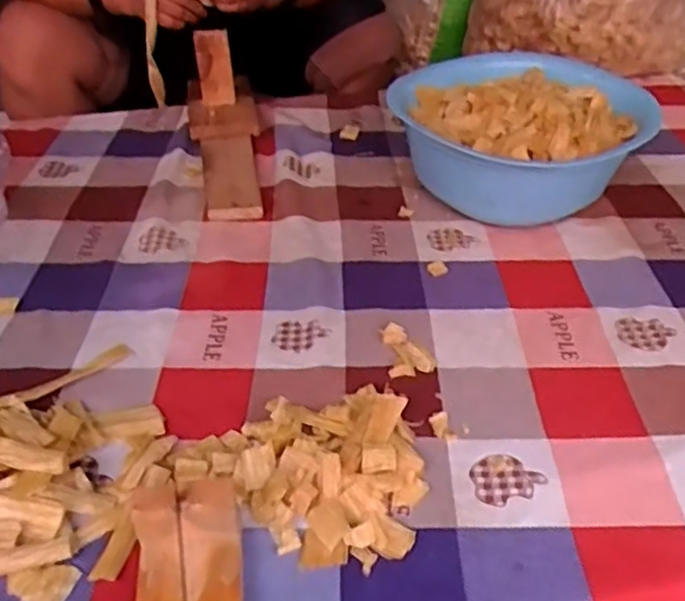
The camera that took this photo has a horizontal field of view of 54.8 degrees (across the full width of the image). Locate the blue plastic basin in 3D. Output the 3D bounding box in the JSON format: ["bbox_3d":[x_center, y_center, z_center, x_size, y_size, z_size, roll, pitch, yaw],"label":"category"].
[{"bbox_3d":[0.192,-0.187,0.764,0.256,0.107,0.256,0,40,0],"label":"blue plastic basin"}]

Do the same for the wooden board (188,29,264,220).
[{"bbox_3d":[-0.142,-0.214,0.797,0.088,0.102,0.296,-8,54,-8],"label":"wooden board"}]

